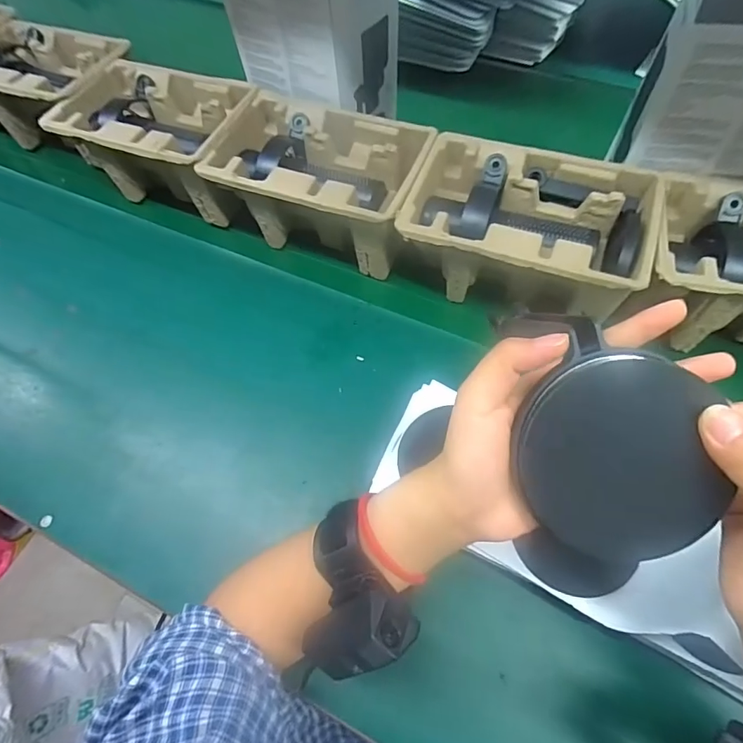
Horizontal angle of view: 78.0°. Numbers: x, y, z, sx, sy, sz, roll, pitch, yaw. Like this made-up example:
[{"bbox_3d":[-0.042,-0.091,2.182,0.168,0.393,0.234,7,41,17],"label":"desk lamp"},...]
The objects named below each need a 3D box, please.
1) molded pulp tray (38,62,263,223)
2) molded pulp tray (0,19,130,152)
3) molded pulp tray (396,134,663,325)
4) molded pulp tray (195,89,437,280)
[{"bbox_3d":[-0.257,-0.293,0.588,0.222,0.100,0.155,20,65,10],"label":"molded pulp tray"},{"bbox_3d":[-0.447,-0.394,0.641,0.235,0.093,0.155,25,66,12],"label":"molded pulp tray"},{"bbox_3d":[0.153,-0.137,0.482,0.229,0.107,0.145,20,65,10],"label":"molded pulp tray"},{"bbox_3d":[-0.057,-0.212,0.530,0.230,0.103,0.145,19,65,9],"label":"molded pulp tray"}]

